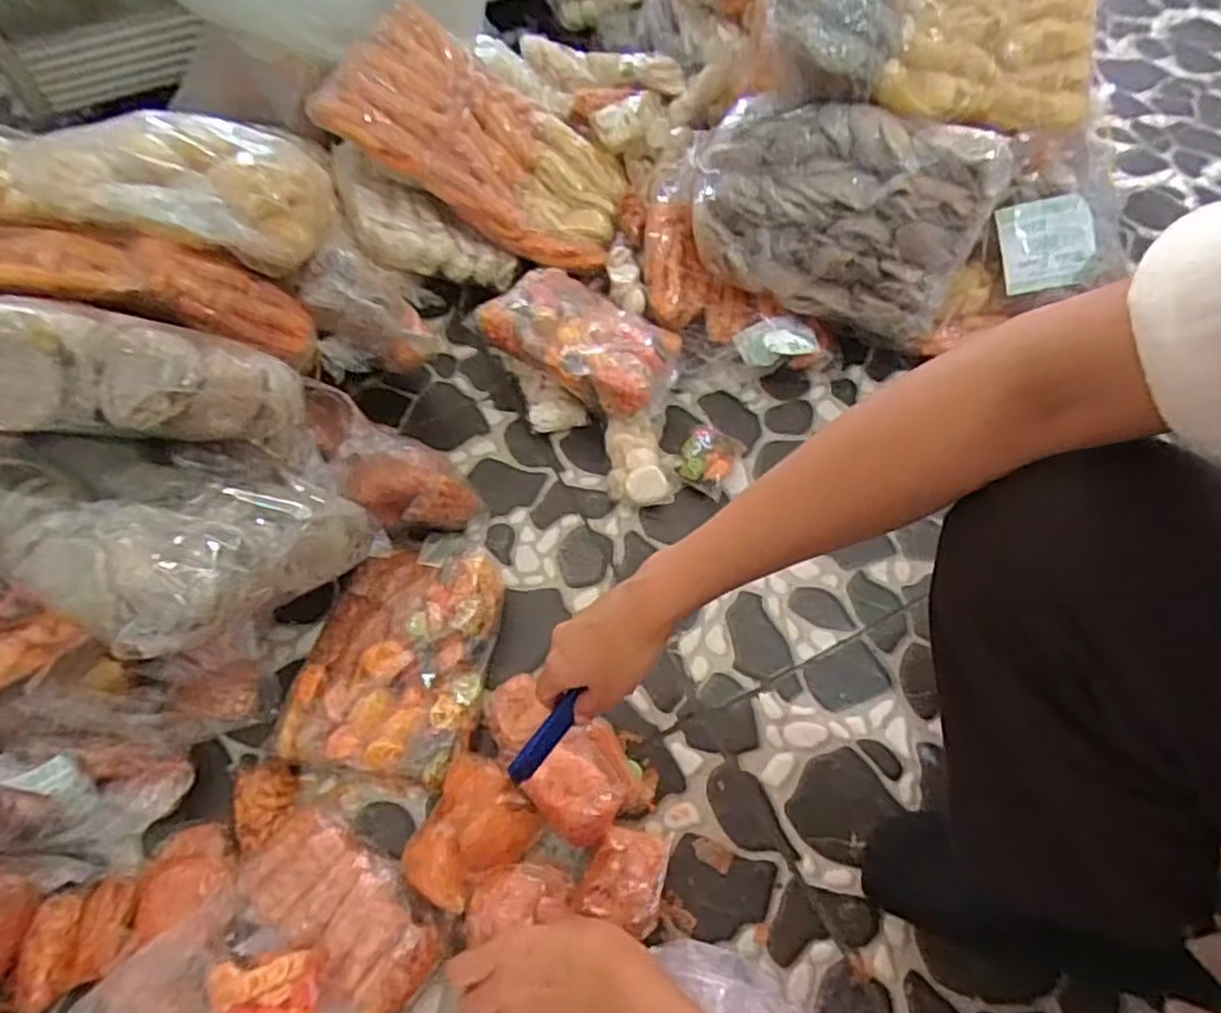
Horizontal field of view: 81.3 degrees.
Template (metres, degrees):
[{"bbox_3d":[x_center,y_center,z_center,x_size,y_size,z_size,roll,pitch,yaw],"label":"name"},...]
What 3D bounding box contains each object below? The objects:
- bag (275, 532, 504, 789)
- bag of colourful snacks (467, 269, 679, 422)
[{"bbox_3d":[-0.171,0.114,0.596,0.134,0.043,0.205,8,59,6],"label":"bag"},{"bbox_3d":[-0.027,-0.188,0.751,0.215,0.050,0.136,29,63,17],"label":"bag of colourful snacks"}]

